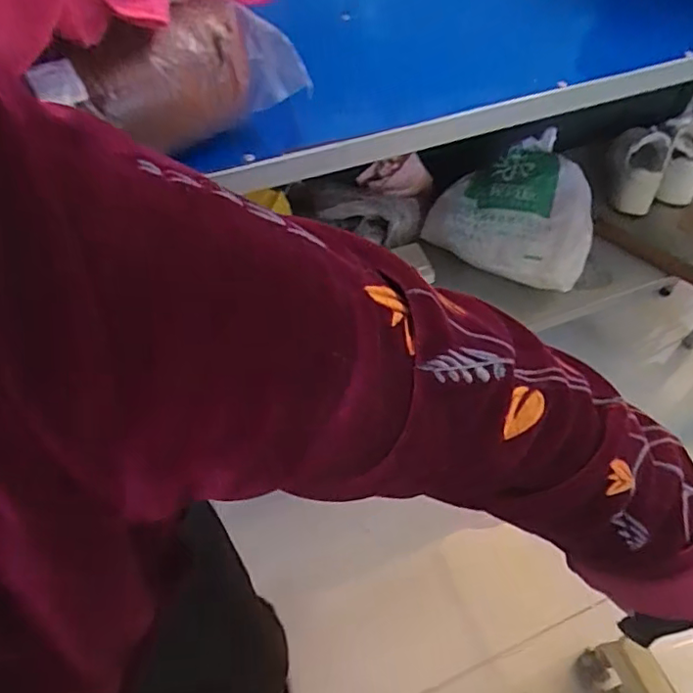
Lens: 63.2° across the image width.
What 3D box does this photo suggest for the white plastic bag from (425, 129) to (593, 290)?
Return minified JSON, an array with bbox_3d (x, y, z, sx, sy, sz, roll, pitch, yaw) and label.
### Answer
[{"bbox_3d":[0.289,-0.243,1.027,0.267,0.187,0.252,11,56,6],"label":"white plastic bag"}]

